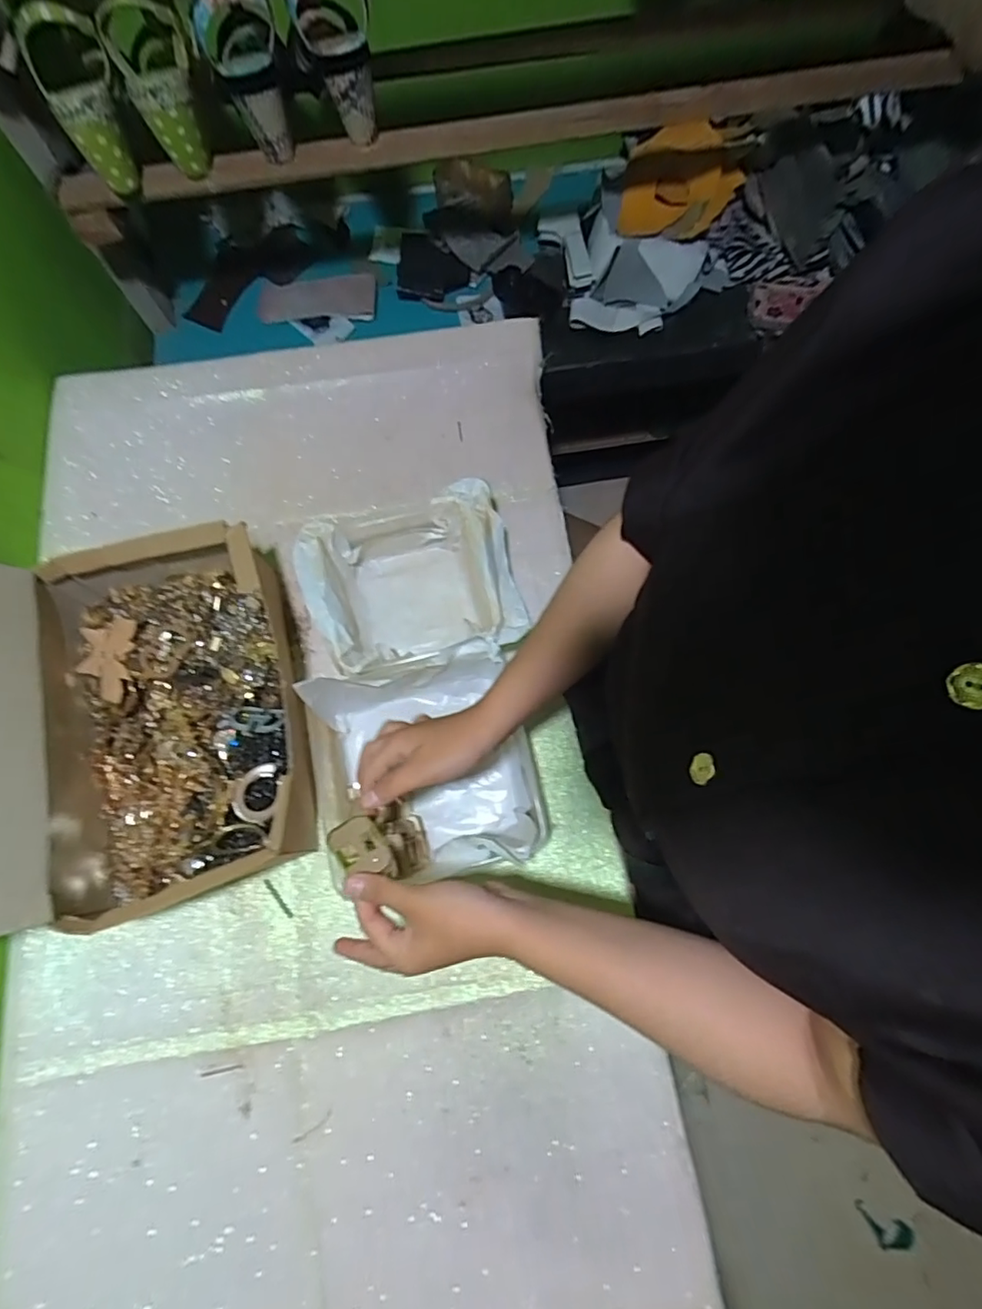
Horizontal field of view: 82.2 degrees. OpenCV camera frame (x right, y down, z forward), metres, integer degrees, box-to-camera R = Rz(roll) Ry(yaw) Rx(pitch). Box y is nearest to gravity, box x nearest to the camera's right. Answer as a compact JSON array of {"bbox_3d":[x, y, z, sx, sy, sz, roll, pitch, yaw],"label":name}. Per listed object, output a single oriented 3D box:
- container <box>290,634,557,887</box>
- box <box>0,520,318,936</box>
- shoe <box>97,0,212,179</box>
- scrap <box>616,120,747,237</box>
[{"bbox_3d":[-0.065,0.108,0.540,0.200,0.092,0.194,-15,73,-3],"label":"container"},{"bbox_3d":[-0.353,0.045,0.460,0.304,0.296,0.326,-14,73,-3],"label":"box"},{"bbox_3d":[-0.344,-0.596,0.600,0.075,0.125,0.071,-21,73,-4],"label":"shoe"},{"bbox_3d":[0.277,-0.695,0.826,0.165,0.031,0.138,2,96,7],"label":"scrap"}]

